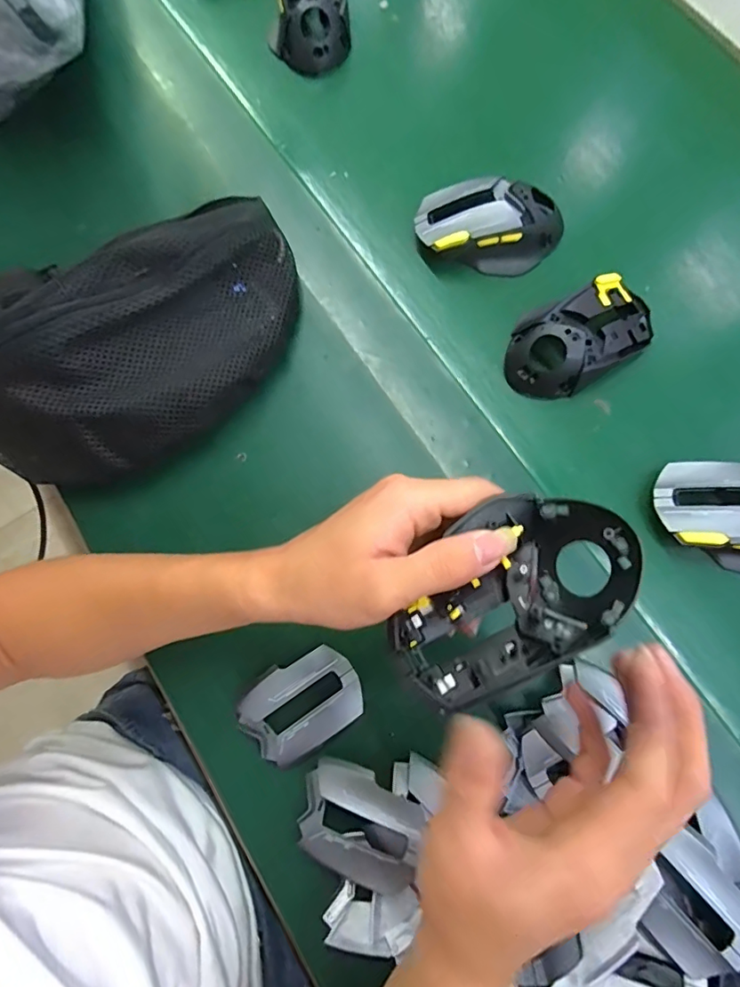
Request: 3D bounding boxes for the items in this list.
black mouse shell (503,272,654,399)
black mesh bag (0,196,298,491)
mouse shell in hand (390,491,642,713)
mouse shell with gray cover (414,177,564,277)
[{"bbox_3d":[0.160,-0.119,0.388,0.115,0.034,0.068,-24,76,-4],"label":"black mouse shell"},{"bbox_3d":[-0.164,-0.109,0.369,0.270,0.073,0.142,-37,77,-8],"label":"black mesh bag"},{"bbox_3d":[0.064,0.049,0.242,0.113,0.040,0.078,-31,78,-5],"label":"mouse shell in hand"},{"bbox_3d":[0.098,-0.216,0.416,0.119,0.043,0.060,4,75,3],"label":"mouse shell with gray cover"}]

